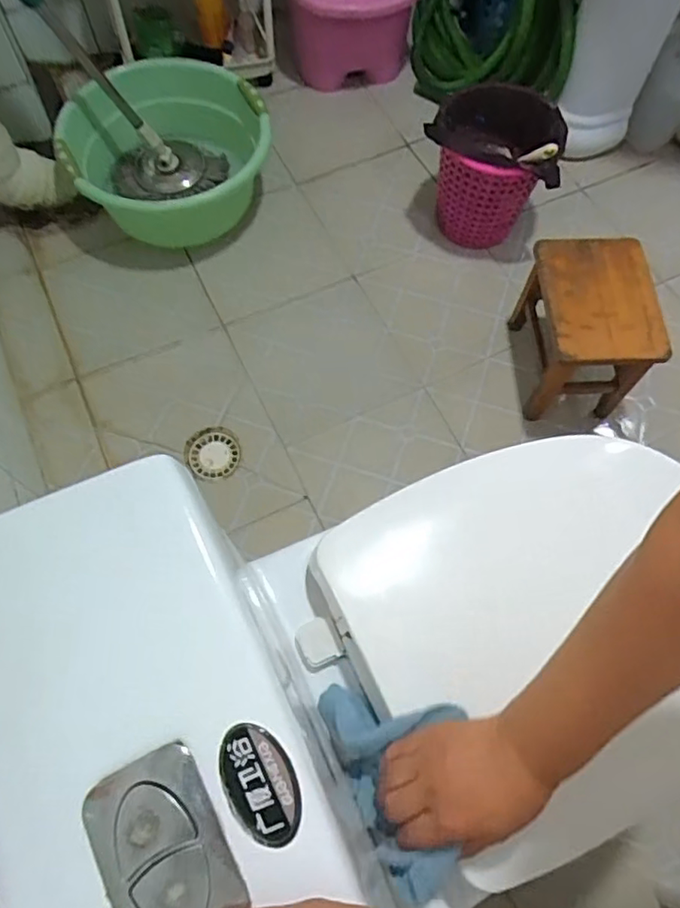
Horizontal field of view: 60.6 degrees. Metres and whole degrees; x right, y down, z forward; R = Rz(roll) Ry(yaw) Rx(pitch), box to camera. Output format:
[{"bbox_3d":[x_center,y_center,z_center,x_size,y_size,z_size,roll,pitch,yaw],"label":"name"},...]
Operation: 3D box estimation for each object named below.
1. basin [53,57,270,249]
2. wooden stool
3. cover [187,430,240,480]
[{"bbox_3d":[-0.356,-0.619,1.219,0.393,0.192,0.388,1,65,-2],"label":"basin"},{"bbox_3d":[0.427,-0.214,1.048,0.191,0.220,0.247,-1,65,-3],"label":"wooden stool"},{"bbox_3d":[-0.230,0.002,1.072,0.094,0.011,0.088,11,67,2],"label":"cover"}]

